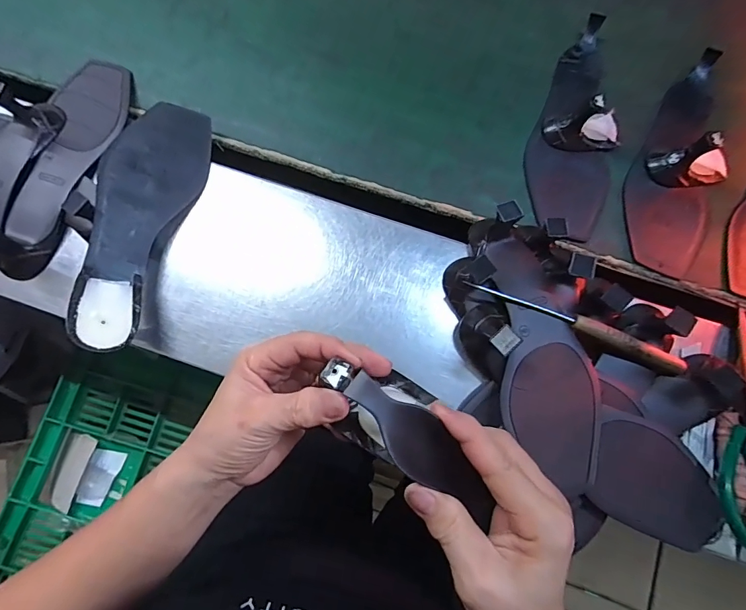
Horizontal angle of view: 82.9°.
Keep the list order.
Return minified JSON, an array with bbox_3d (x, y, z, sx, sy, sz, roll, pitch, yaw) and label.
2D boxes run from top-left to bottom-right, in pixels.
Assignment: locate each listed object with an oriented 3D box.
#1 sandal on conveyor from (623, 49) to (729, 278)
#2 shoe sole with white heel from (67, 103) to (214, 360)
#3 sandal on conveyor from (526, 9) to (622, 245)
[{"bbox_3d":[0.333,-0.158,0.437,0.090,0.049,0.251,25,77,5],"label":"sandal on conveyor"},{"bbox_3d":[-0.223,-0.081,0.403,0.084,0.050,0.255,18,69,-21],"label":"shoe sole with white heel"},{"bbox_3d":[0.225,-0.201,0.444,0.091,0.050,0.263,18,76,3],"label":"sandal on conveyor"}]

